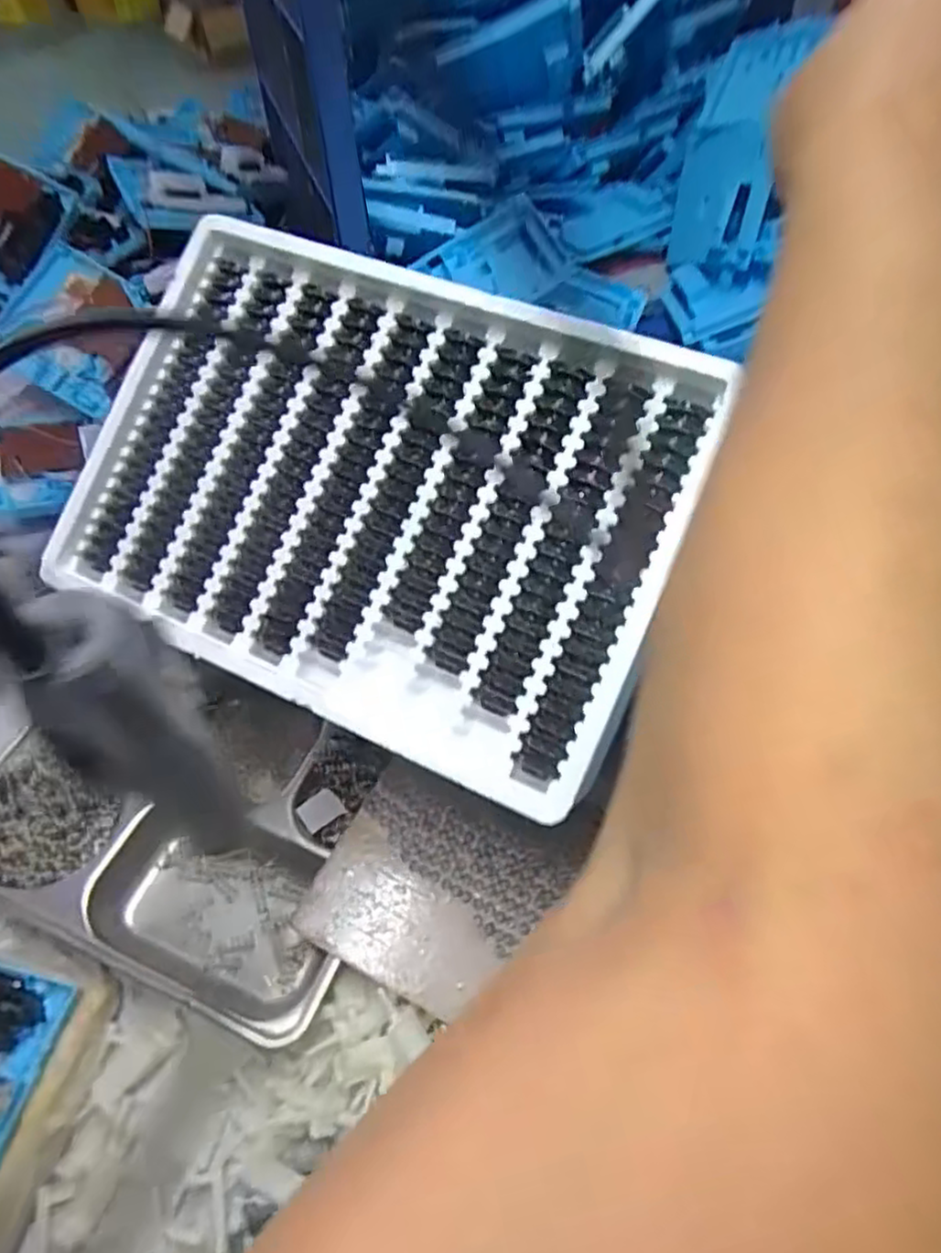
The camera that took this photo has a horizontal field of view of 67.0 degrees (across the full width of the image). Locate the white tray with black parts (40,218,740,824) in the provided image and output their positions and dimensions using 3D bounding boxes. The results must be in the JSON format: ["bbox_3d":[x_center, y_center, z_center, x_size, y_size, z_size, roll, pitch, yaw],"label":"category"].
[{"bbox_3d":[-0.066,-0.080,0.413,0.356,0.025,0.255,21,87,15],"label":"white tray with black parts"}]

